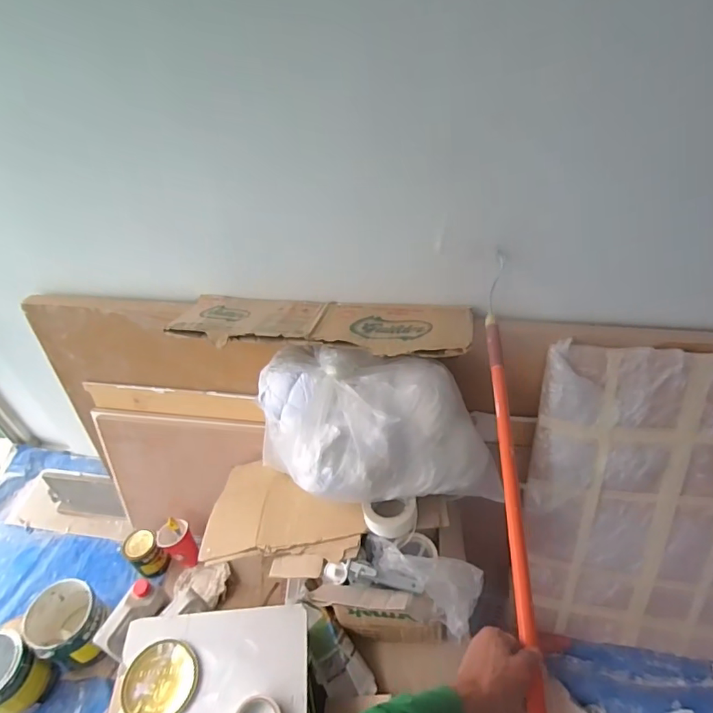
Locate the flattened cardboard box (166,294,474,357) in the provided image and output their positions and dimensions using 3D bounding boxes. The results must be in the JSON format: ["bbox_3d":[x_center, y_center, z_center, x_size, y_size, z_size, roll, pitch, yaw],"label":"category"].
[{"bbox_3d":[-0.077,-0.078,1.067,0.639,0.024,0.239,4,28,11],"label":"flattened cardboard box"}]

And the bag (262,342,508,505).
[{"bbox_3d":[0.034,0.155,1.028,0.501,0.232,0.291,-3,43,2],"label":"bag"}]

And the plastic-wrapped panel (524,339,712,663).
[{"bbox_3d":[0.713,0.379,1.150,0.593,0.836,0.036,4,23,9],"label":"plastic-wrapped panel"}]

